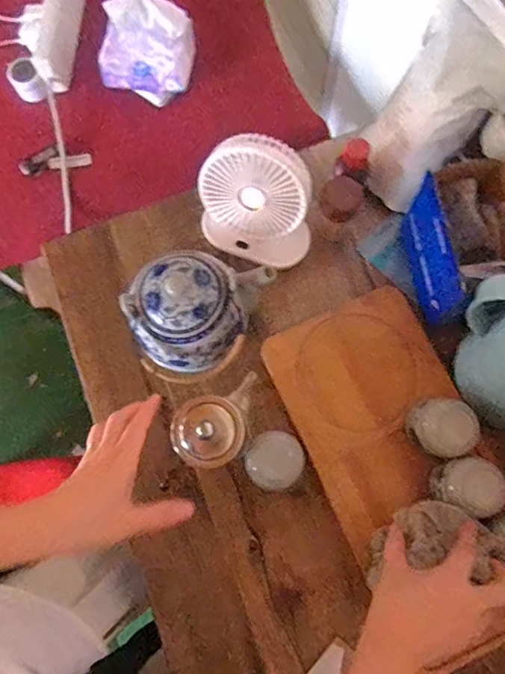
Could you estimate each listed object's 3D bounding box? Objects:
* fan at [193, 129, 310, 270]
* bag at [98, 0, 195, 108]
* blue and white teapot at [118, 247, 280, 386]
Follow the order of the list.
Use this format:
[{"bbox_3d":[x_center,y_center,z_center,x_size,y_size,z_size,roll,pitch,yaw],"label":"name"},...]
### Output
[{"bbox_3d":[0.005,-0.155,0.598,0.132,0.179,0.068,16,76,5],"label":"fan"},{"bbox_3d":[-0.169,-0.469,0.808,0.133,0.101,0.118,19,76,6],"label":"bag"},{"bbox_3d":[-0.073,-0.023,0.589,0.136,0.111,0.146,0,75,1],"label":"blue and white teapot"}]

